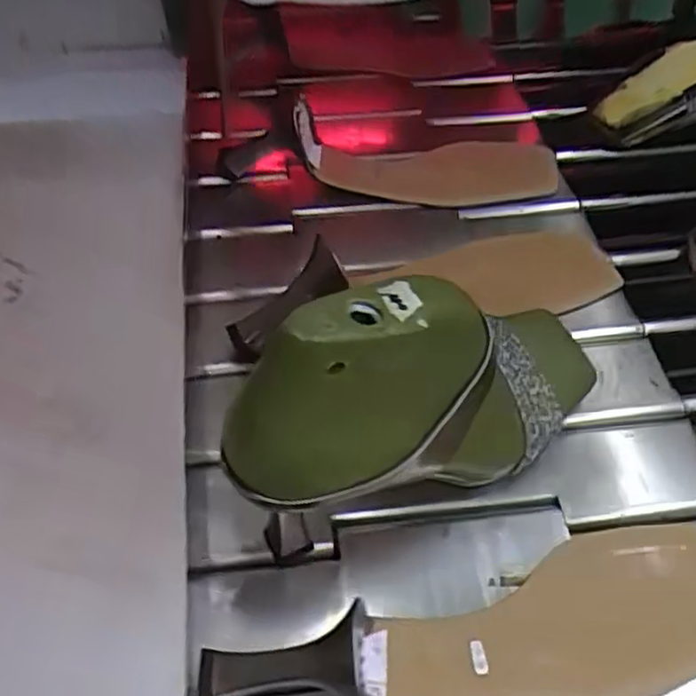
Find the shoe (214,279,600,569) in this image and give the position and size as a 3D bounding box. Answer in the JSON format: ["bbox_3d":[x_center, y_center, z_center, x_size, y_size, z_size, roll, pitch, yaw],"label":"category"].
[{"bbox_3d":[0.054,0.016,0.348,0.228,0.168,0.067,-35,59,-23],"label":"shoe"}]

